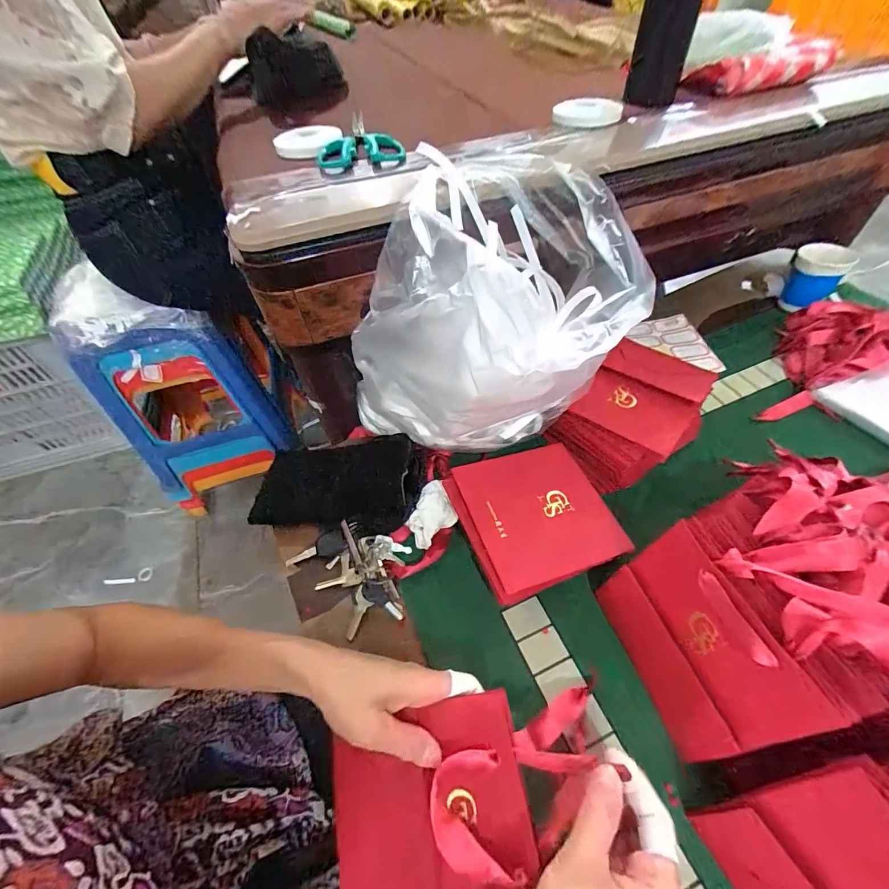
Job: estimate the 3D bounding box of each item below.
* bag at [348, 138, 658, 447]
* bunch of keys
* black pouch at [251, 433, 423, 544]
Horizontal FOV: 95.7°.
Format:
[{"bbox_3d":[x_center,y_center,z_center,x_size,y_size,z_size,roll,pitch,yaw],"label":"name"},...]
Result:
[{"bbox_3d":[0.052,-0.120,0.414,0.255,0.255,0.281,-35,58,-21],"label":"bag"},{"bbox_3d":[-0.094,0.134,0.442,0.102,0.023,0.129,-36,58,-22],"label":"bunch of keys"},{"bbox_3d":[-0.129,0.049,0.484,0.205,0.032,0.124,-9,59,10],"label":"black pouch"}]

